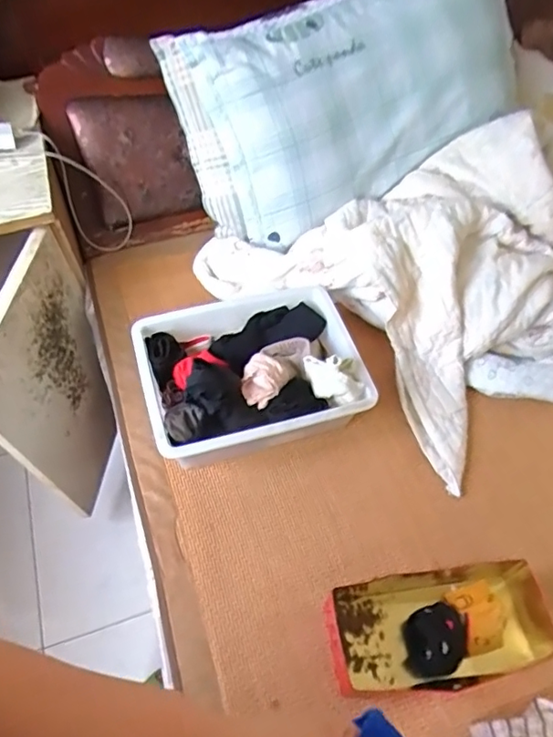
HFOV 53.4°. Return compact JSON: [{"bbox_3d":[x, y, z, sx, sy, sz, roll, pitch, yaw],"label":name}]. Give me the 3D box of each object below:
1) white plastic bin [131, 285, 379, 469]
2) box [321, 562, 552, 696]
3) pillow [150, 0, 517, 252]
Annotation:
[{"bbox_3d":[-0.044,0.007,0.962,0.367,0.125,0.297,-16,57,-11],"label":"white plastic bin"},{"bbox_3d":[0.227,0.359,0.772,0.313,0.067,0.159,-6,56,-4],"label":"box"},{"bbox_3d":[0.184,-0.515,1.126,0.716,0.474,0.168,-22,17,-7],"label":"pillow"}]

